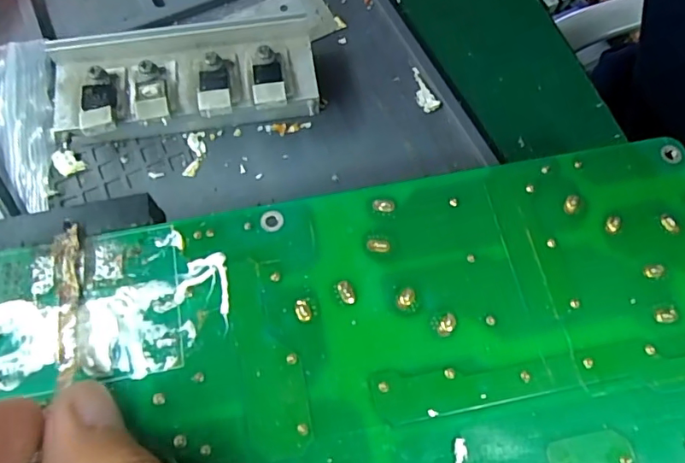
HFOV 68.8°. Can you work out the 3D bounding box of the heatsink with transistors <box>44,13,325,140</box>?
[{"bbox_3d":[-0.054,-0.050,0.176,0.088,0.021,0.038,-6,69,-3],"label":"heatsink with transistors"}]

